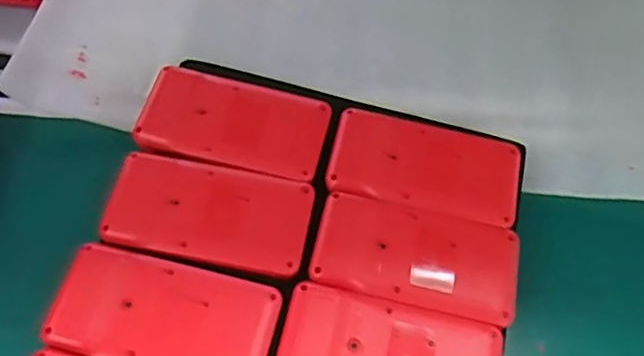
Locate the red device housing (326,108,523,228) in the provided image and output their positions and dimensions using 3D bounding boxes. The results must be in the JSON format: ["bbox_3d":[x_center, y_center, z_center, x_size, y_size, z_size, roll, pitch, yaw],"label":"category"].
[{"bbox_3d":[0.067,-0.007,0.389,0.119,0.011,0.063,13,59,4],"label":"red device housing"}]

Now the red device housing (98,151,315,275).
[{"bbox_3d":[-0.067,0.020,0.364,0.117,0.013,0.060,10,59,2],"label":"red device housing"}]

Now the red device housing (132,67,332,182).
[{"bbox_3d":[-0.057,-0.035,0.398,0.117,0.018,0.066,10,59,2],"label":"red device housing"}]

